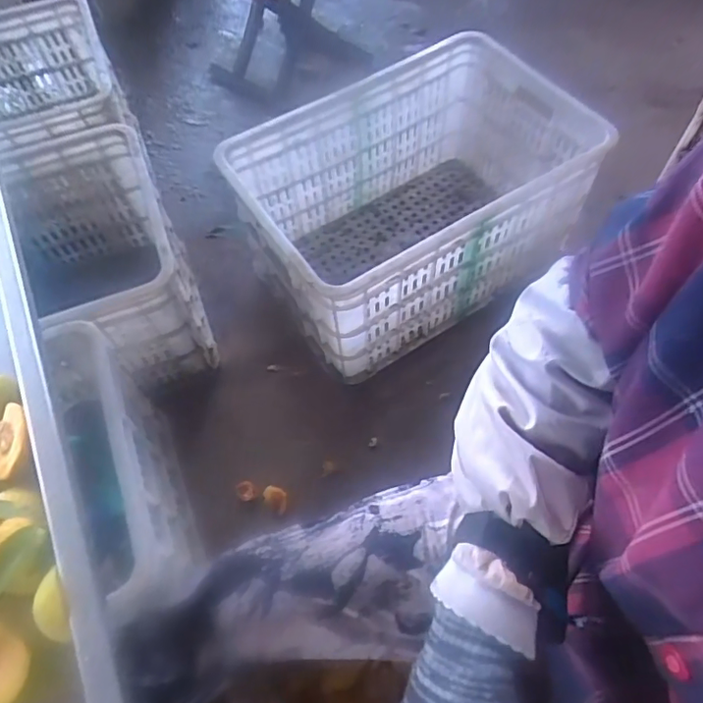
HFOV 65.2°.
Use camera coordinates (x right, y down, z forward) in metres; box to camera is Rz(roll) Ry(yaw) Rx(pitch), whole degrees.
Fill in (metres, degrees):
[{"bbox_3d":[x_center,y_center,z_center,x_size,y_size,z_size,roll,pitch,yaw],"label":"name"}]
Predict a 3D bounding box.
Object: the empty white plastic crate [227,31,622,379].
[{"bbox_3d":[0.107,-0.254,0.969,0.552,0.307,0.355,-31,65,-14],"label":"empty white plastic crate"}]

